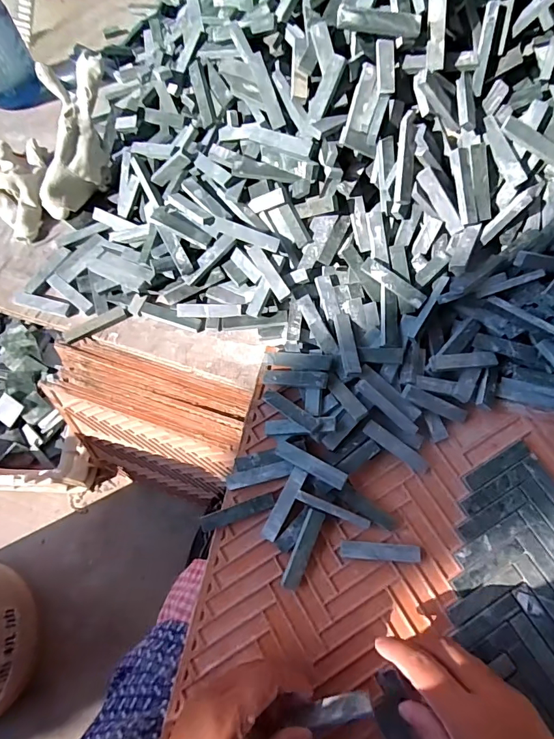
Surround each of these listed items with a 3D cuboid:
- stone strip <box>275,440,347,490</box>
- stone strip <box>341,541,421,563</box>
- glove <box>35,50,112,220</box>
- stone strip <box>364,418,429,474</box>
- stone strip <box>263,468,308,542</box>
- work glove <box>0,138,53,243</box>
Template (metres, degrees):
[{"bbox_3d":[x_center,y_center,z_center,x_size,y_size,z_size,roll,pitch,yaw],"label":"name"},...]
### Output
[{"bbox_3d":[0.027,0.079,0.360,0.064,0.005,0.014,25,78,23],"label":"stone strip"},{"bbox_3d":[0.084,0.148,0.351,0.062,0.008,0.014,3,67,4],"label":"stone strip"},{"bbox_3d":[-0.212,-0.236,0.447,0.057,0.063,0.157,18,108,10],"label":"glove"},{"bbox_3d":[0.102,0.066,0.369,0.066,0.006,0.013,36,72,-5],"label":"stone strip"},{"bbox_3d":[0.006,0.112,0.360,0.012,0.004,0.063,26,85,13],"label":"stone strip"},{"bbox_3d":[-0.290,-0.208,0.490,0.057,0.035,0.139,-12,66,-2],"label":"work glove"}]

